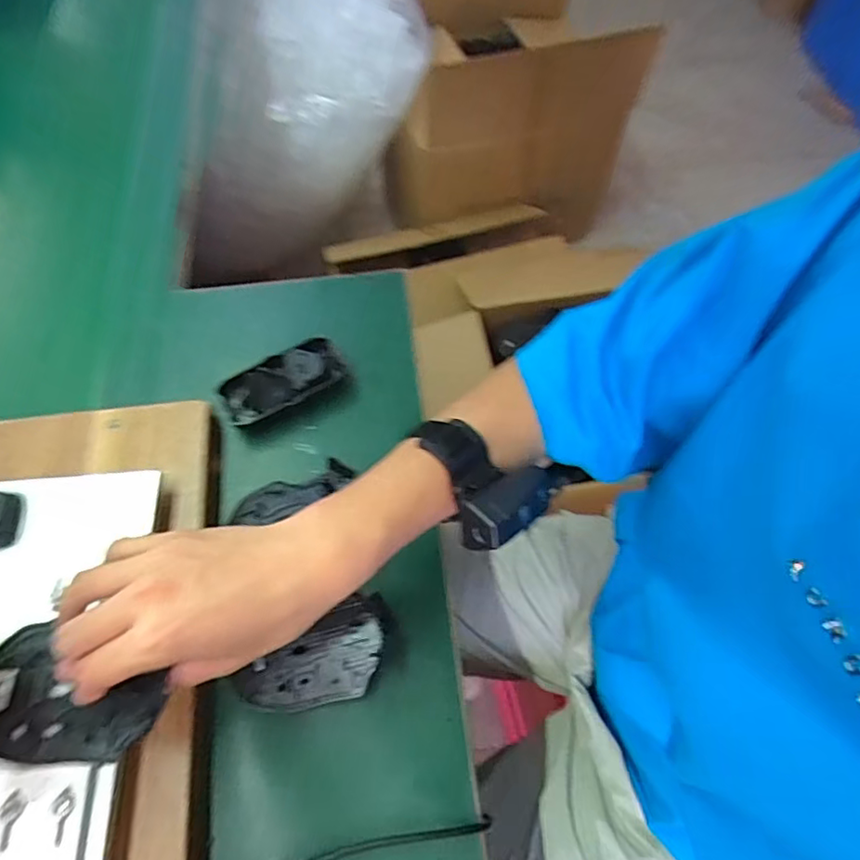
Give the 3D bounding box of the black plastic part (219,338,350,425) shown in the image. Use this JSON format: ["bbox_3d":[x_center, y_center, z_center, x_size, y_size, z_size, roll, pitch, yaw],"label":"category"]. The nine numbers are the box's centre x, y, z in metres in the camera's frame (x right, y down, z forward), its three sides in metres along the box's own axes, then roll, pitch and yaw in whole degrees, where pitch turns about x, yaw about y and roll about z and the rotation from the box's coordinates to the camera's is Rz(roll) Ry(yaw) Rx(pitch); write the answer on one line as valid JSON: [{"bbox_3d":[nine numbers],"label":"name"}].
[{"bbox_3d":[-0.129,-0.041,0.511,0.107,0.031,0.046,-27,66,-14],"label":"black plastic part"}]

